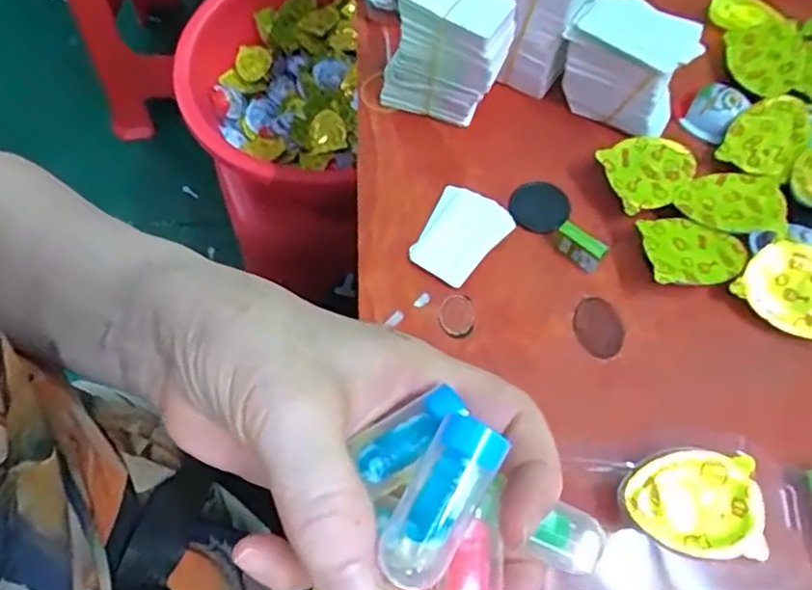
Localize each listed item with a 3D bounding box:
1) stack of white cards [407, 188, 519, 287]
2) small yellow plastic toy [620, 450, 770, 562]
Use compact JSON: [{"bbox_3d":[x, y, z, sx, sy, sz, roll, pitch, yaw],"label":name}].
[{"bbox_3d":[0.026,-0.032,0.326,0.041,0.007,0.051,33,69,17],"label":"stack of white cards"},{"bbox_3d":[0.114,0.084,0.253,0.053,0.012,0.038,4,63,3],"label":"small yellow plastic toy"}]

